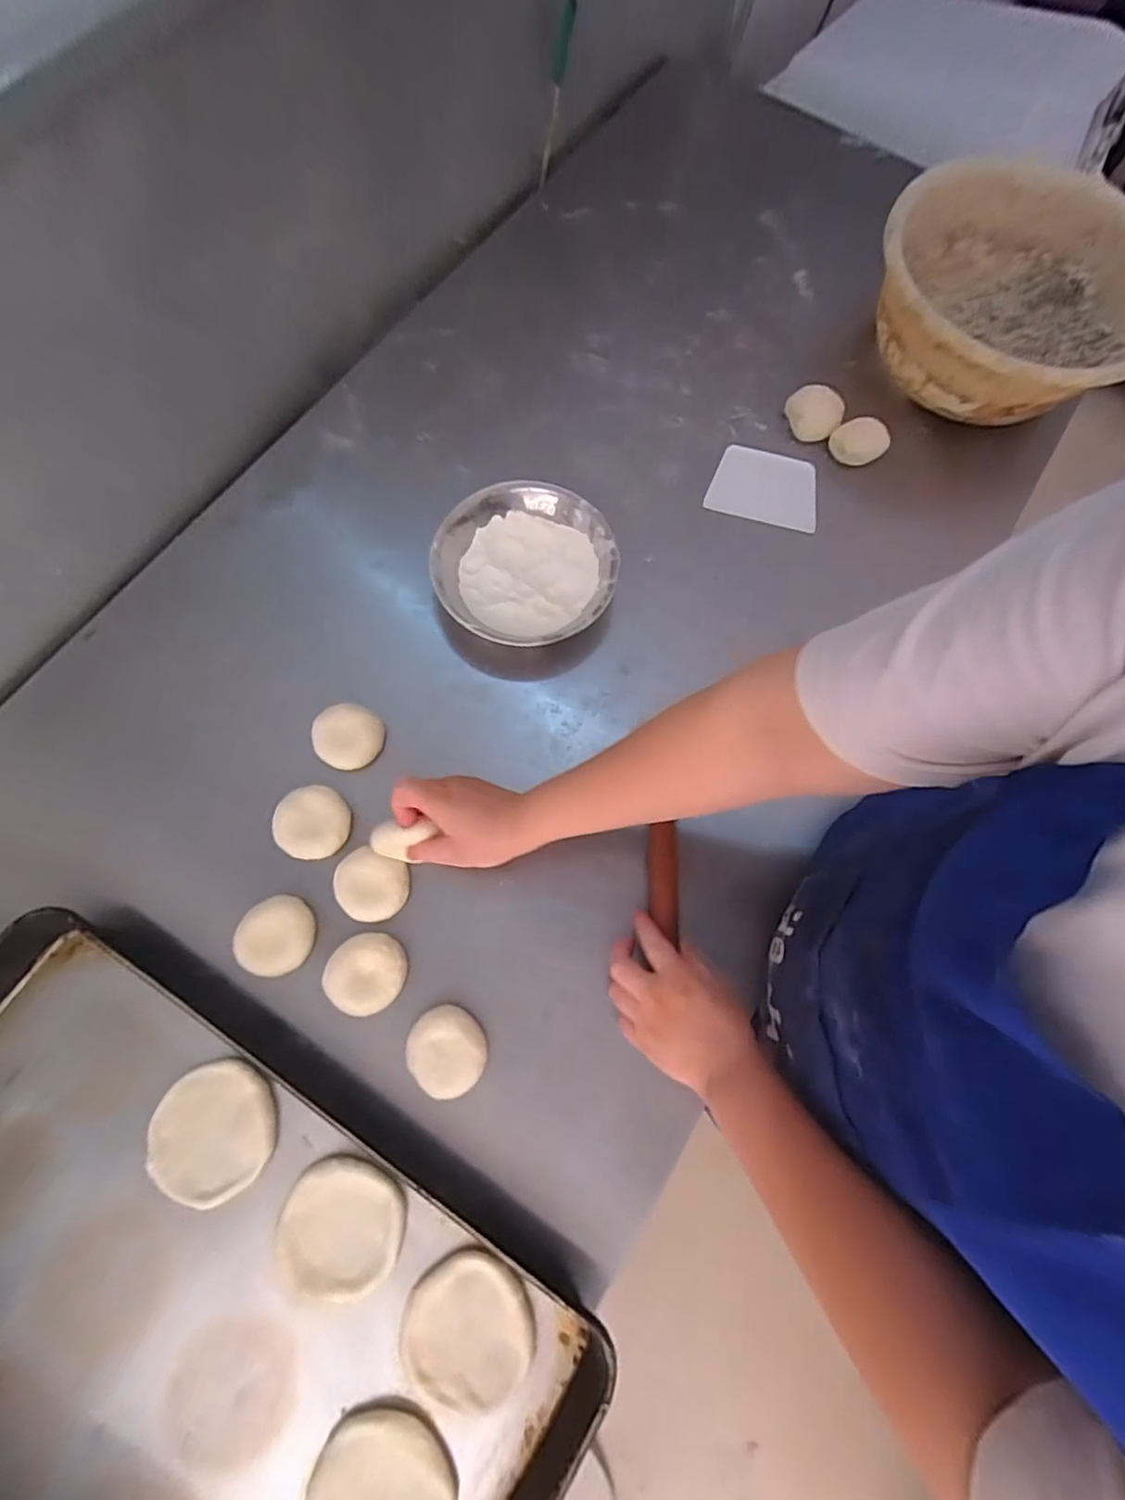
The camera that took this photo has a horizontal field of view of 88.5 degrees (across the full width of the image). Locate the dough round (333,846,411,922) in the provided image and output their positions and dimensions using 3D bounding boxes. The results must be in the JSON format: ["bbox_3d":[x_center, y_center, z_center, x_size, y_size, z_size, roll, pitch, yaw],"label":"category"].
[{"bbox_3d":[-0.180,0.128,0.543,0.066,0.020,0.061,0,75,-2],"label":"dough round"}]

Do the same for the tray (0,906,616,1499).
[{"bbox_3d":[-0.311,0.454,0.448,0.617,0.053,0.412,33,76,7],"label":"tray"}]

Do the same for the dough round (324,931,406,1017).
[{"bbox_3d":[-0.178,0.202,0.525,0.069,0.021,0.065,0,75,-2],"label":"dough round"}]

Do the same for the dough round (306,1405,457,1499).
[{"bbox_3d":[-0.136,0.559,0.432,0.104,0.019,0.088,17,75,3],"label":"dough round"}]

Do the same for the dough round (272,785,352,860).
[{"bbox_3d":[-0.240,0.069,0.554,0.063,0.027,0.067,0,75,-2],"label":"dough round"}]

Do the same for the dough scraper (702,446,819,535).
[{"bbox_3d":[0.245,-0.319,0.698,0.129,0.005,0.095,13,78,0],"label":"dough scraper"}]

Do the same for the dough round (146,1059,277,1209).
[{"bbox_3d":[-0.294,0.321,0.487,0.095,0.015,0.101,0,75,-2],"label":"dough round"}]

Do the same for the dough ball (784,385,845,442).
[{"bbox_3d":[0.312,-0.413,0.710,0.063,0.028,0.060,0,75,-2],"label":"dough ball"}]

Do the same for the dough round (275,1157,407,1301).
[{"bbox_3d":[-0.182,0.392,0.473,0.098,0.015,0.092,0,75,-2],"label":"dough round"}]

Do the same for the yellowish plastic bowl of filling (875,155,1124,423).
[{"bbox_3d":[0.537,-0.552,0.714,0.329,0.126,0.334,0,75,-2],"label":"yellowish plastic bowl of filling"}]

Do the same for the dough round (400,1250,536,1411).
[{"bbox_3d":[-0.073,0.460,0.457,0.095,0.011,0.099,0,75,-2],"label":"dough round"}]

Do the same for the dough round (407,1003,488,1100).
[{"bbox_3d":[-0.103,0.265,0.510,0.064,0.026,0.068,0,75,-2],"label":"dough round"}]

